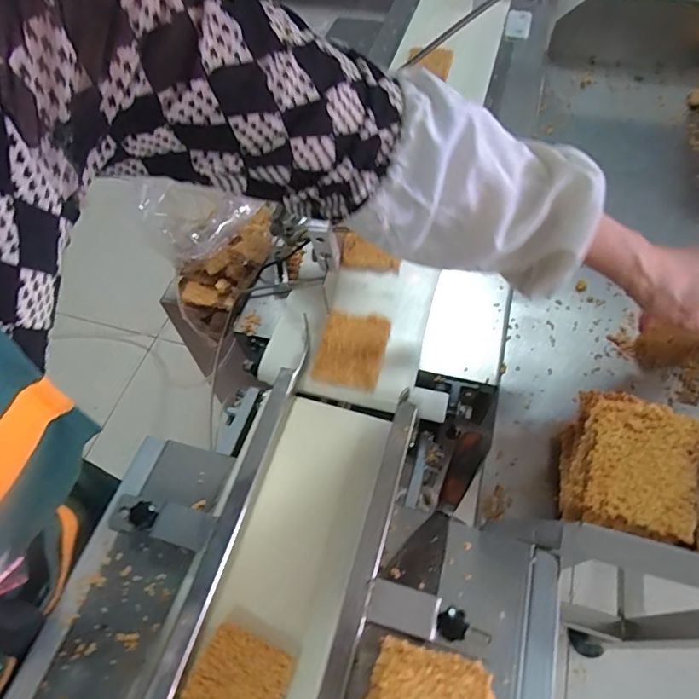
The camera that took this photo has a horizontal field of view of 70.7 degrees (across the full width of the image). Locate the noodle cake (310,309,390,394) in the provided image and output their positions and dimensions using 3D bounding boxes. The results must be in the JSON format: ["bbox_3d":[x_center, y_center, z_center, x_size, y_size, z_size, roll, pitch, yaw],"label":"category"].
[{"bbox_3d":[0.002,-0.001,0.526,0.070,0.014,0.090,10,59,9],"label":"noodle cake"}]

